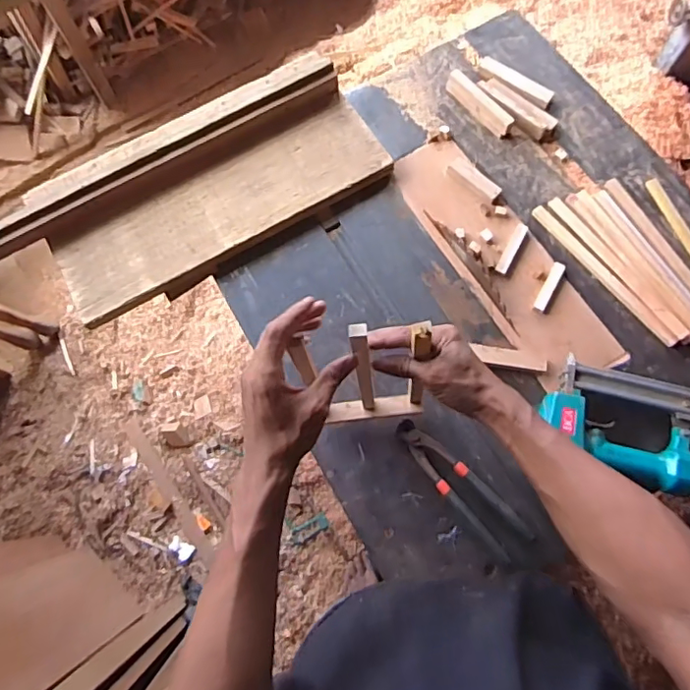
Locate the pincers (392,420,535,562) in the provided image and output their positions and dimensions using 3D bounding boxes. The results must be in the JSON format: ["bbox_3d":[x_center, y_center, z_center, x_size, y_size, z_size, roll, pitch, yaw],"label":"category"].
[{"bbox_3d":[0.151,0.183,0.731,0.055,0.022,0.214,-40,76,-11],"label":"pincers"}]

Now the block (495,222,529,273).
[{"bbox_3d":[0.254,-0.148,0.840,0.017,0.011,0.095,28,75,10],"label":"block"}]

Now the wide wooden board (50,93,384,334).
[{"bbox_3d":[-0.190,-0.220,0.873,0.518,0.028,0.172,-29,74,-8],"label":"wide wooden board"}]

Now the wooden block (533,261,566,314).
[{"bbox_3d":[0.302,-0.085,0.817,0.019,0.018,0.087,29,75,10],"label":"wooden block"}]

